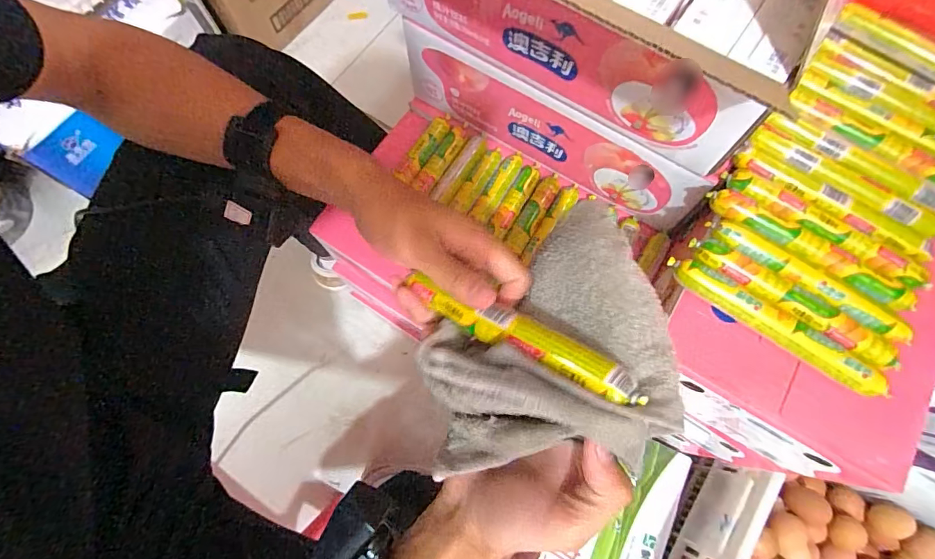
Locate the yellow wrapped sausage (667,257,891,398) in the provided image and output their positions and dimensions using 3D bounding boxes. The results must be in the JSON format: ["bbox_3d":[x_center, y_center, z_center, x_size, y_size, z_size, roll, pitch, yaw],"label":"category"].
[{"bbox_3d":[0.235,0.034,0.344,0.169,0.019,0.026,34,75,9],"label":"yellow wrapped sausage"}]

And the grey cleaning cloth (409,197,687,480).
[{"bbox_3d":[0.039,0.029,0.259,0.129,0.068,0.144,-6,73,-3],"label":"grey cleaning cloth"}]

